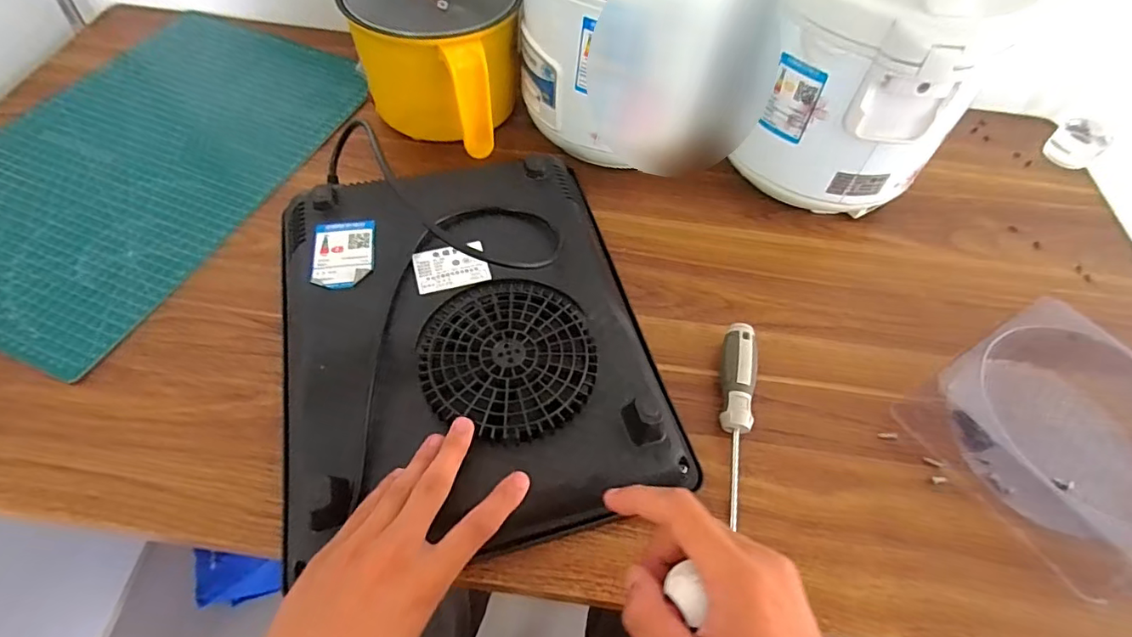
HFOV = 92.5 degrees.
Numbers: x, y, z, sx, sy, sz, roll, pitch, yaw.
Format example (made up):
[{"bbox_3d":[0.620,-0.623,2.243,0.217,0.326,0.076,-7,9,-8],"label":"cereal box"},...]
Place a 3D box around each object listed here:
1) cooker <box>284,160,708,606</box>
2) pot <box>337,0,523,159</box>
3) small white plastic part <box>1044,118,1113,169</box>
[{"bbox_3d":[-0.074,0.008,0.404,0.271,0.056,0.295,-12,58,-11],"label":"cooker"},{"bbox_3d":[-0.126,-0.267,0.542,0.159,0.137,0.199,-14,58,-13],"label":"pot"},{"bbox_3d":[0.600,-0.204,0.636,0.049,0.040,0.053,-35,65,-24],"label":"small white plastic part"}]

